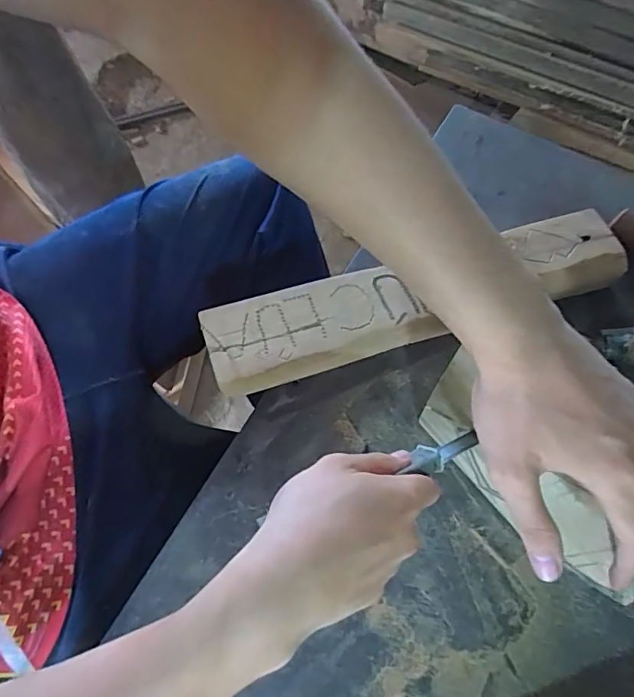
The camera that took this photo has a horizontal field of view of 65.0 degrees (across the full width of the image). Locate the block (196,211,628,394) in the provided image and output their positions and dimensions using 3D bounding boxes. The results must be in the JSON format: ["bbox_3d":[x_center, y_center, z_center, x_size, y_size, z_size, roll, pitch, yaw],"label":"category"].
[{"bbox_3d":[0.094,-0.046,0.458,0.387,0.045,0.078,-16,67,-10],"label":"block"}]

